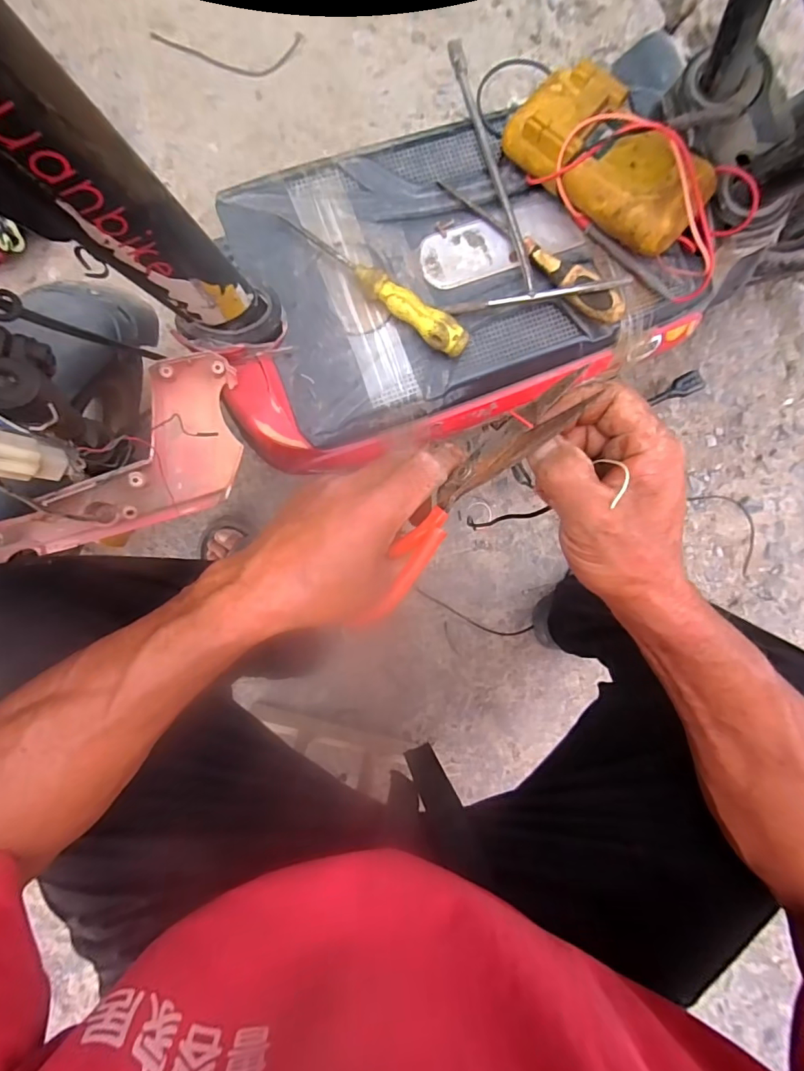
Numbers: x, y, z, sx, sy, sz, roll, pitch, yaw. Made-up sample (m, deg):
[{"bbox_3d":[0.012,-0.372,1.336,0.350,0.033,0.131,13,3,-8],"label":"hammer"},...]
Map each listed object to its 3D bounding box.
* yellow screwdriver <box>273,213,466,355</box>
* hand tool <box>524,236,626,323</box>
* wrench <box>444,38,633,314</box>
[{"bbox_3d":[-0.021,-0.233,0.437,0.194,0.025,0.029,36,87,-4],"label":"yellow screwdriver"},{"bbox_3d":[0.164,-0.246,0.460,0.115,0.034,0.027,44,86,-4],"label":"hand tool"},{"bbox_3d":[0.108,-0.350,0.458,0.164,0.020,0.263,-8,85,1],"label":"wrench"}]

